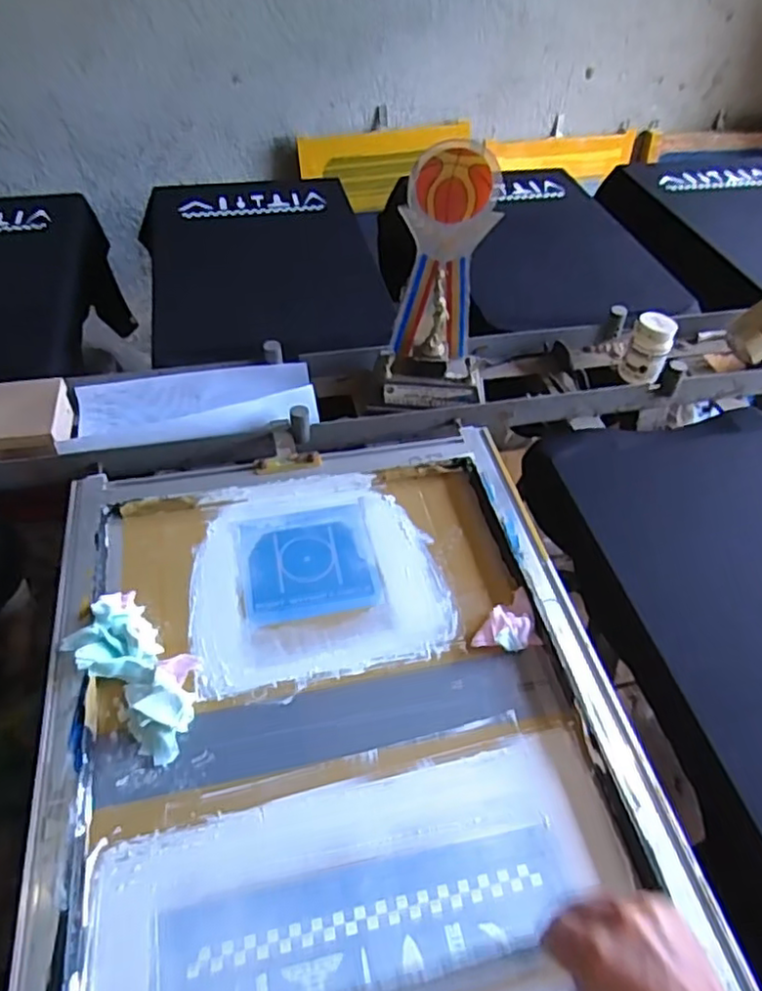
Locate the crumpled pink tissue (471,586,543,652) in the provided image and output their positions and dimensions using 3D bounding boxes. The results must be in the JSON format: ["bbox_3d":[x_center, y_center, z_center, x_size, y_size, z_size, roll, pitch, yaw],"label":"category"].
[{"bbox_3d":[0.129,0.134,0.687,0.070,0.021,0.067,-7,47,-6],"label":"crumpled pink tissue"}]

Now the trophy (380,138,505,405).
[{"bbox_3d":[0.072,-0.267,0.831,0.139,0.306,0.087,-6,47,-5],"label":"trophy"}]

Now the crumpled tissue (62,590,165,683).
[{"bbox_3d":[-0.262,0.137,0.656,0.086,0.032,0.103,2,47,2],"label":"crumpled tissue"}]

